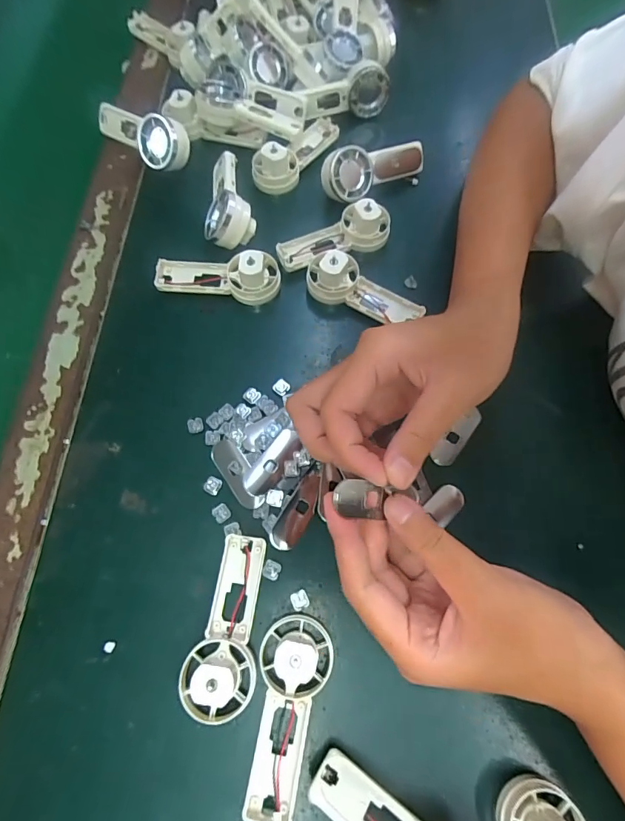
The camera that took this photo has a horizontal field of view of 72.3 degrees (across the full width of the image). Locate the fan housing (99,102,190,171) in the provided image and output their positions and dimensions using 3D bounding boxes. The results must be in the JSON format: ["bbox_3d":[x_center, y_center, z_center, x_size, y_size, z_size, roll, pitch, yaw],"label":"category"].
[{"bbox_3d":[-0.147,-0.238,0.373,0.088,0.039,0.023,27,27,20],"label":"fan housing"}]

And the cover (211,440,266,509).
[{"bbox_3d":[-0.049,0.041,0.278,0.019,0.004,0.050,-34,73,-13],"label":"cover"}]

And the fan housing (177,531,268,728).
[{"bbox_3d":[-0.047,0.117,0.239,0.036,0.020,0.091,7,56,2],"label":"fan housing"}]

